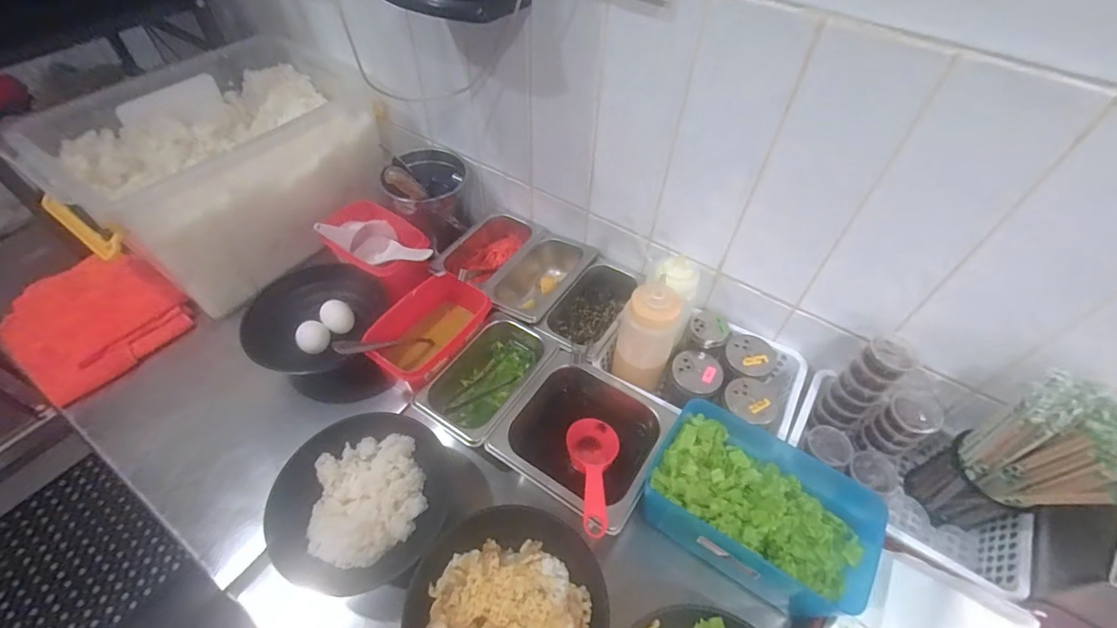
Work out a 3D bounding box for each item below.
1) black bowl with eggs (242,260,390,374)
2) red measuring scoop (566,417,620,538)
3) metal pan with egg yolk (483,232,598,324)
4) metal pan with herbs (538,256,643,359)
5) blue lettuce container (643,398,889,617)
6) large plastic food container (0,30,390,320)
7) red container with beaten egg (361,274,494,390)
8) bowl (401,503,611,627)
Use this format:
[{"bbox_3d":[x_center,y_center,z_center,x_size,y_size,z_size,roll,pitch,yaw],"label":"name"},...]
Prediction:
[{"bbox_3d":[-0.333,0.016,0.688,0.163,0.074,0.176,1,51,-2],"label":"black bowl with eggs"},{"bbox_3d":[0.038,0.177,0.548,0.061,0.038,0.151,7,22,3],"label":"red measuring scoop"},{"bbox_3d":[-0.028,-0.043,0.736,0.104,0.071,0.170,27,55,18],"label":"metal pan with egg yolk"},{"bbox_3d":[0.048,-0.006,0.694,0.091,0.058,0.176,27,55,18],"label":"metal pan with herbs"},{"bbox_3d":[0.211,0.194,0.514,0.223,0.079,0.155,27,55,18],"label":"blue lettuce container"},{"bbox_3d":[-0.513,-0.230,0.767,0.304,0.196,0.414,26,55,17],"label":"large plastic food container"},{"bbox_3d":[-0.168,0.026,0.652,0.102,0.067,0.161,28,55,19],"label":"red container with beaten egg"},{"bbox_3d":[-0.047,0.288,0.471,0.181,0.069,0.183,1,51,-2],"label":"bowl"}]

